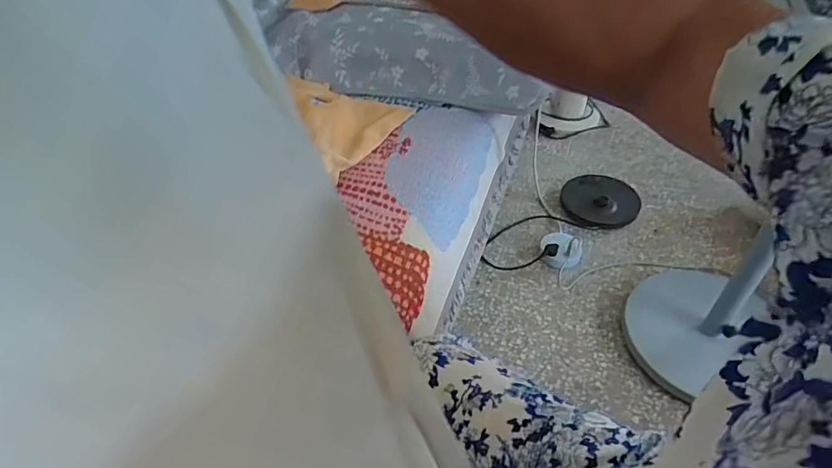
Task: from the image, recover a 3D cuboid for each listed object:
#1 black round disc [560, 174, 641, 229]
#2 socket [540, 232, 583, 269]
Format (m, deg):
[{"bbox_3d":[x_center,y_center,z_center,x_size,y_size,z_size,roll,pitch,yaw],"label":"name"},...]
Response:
[{"bbox_3d":[0.505,-0.092,1.311,0.205,0.037,0.203,9,46,14],"label":"black round disc"},{"bbox_3d":[0.357,0.039,1.177,0.099,0.051,0.087,13,47,17],"label":"socket"}]

